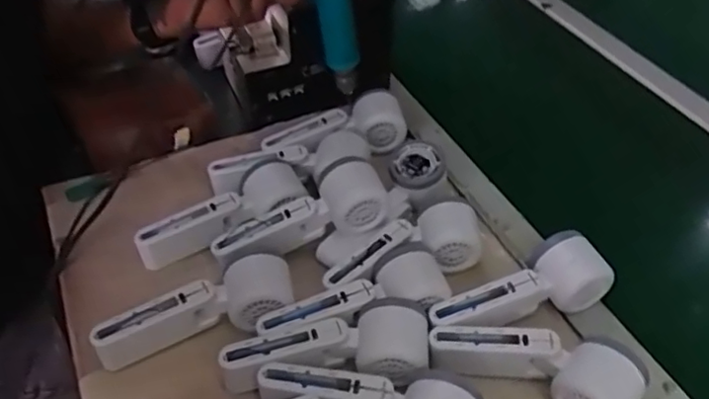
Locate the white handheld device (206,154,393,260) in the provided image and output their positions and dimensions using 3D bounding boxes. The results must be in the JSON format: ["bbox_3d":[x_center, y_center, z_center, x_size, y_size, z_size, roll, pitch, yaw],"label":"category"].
[{"bbox_3d":[-0.050,0.016,0.600,0.167,0.056,0.051,-23,49,-7],"label":"white handheld device"}]

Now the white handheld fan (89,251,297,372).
[{"bbox_3d":[-0.133,0.097,0.537,0.168,0.044,0.054,-17,48,-19],"label":"white handheld fan"}]

